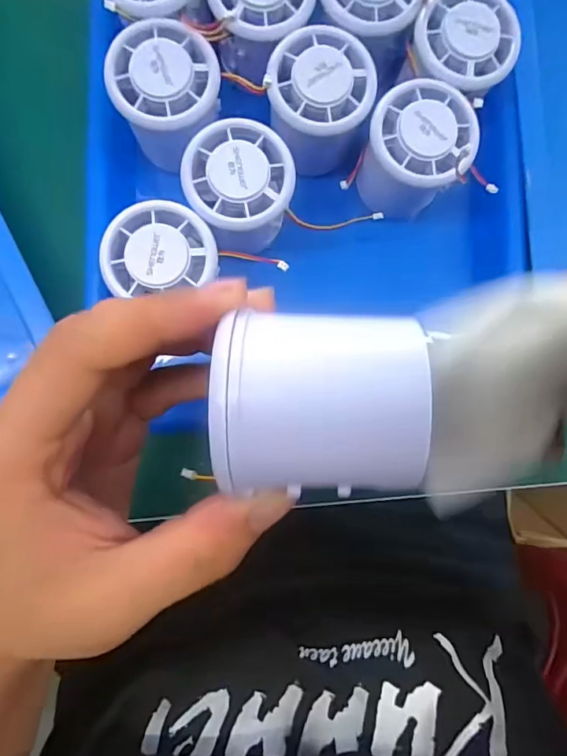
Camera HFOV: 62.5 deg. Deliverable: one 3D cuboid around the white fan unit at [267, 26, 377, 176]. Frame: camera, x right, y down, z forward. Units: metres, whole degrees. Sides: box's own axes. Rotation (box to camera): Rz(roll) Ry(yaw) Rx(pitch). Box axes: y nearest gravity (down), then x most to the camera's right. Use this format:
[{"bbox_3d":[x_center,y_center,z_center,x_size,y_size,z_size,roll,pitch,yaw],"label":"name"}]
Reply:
[{"bbox_3d":[0.018,-0.149,0.261,0.056,0.051,0.061,-1,86,-4],"label":"white fan unit"}]

